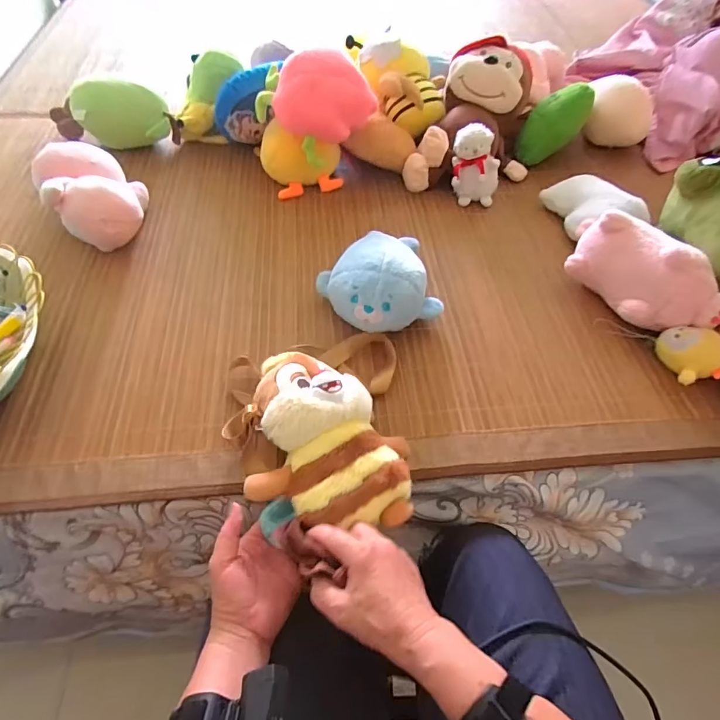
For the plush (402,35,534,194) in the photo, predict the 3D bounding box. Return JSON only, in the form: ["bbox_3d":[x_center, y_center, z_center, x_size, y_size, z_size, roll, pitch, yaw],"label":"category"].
[{"bbox_3d":[0.223,-0.481,0.902,0.232,0.170,0.280,7,54,2],"label":"plush"}]

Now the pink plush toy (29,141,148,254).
[{"bbox_3d":[-0.427,-0.268,0.749,0.139,0.110,0.189,-28,60,-21],"label":"pink plush toy"}]

